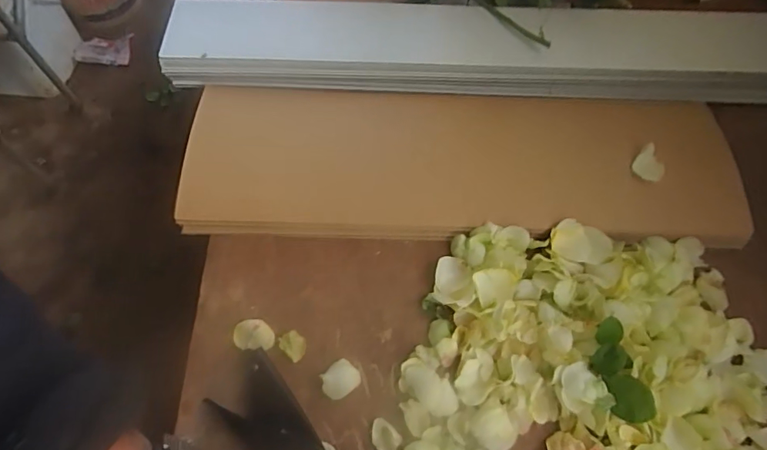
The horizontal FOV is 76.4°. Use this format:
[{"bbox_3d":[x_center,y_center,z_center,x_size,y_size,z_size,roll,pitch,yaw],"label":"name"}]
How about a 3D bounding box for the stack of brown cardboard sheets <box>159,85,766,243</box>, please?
[{"bbox_3d":[0.095,-0.088,0.634,0.686,0.040,0.220,2,64,0],"label":"stack of brown cardboard sheets"}]

